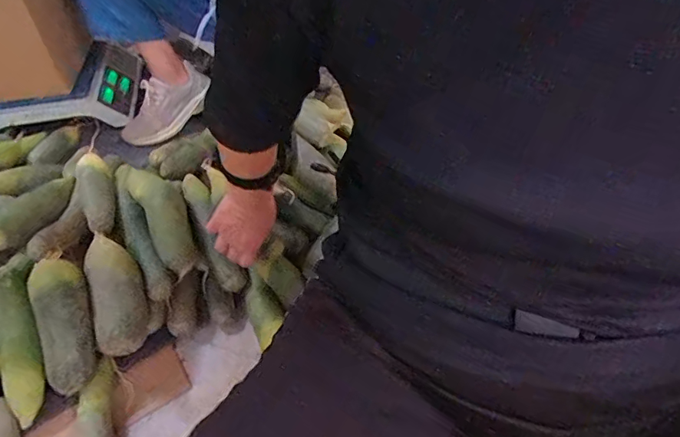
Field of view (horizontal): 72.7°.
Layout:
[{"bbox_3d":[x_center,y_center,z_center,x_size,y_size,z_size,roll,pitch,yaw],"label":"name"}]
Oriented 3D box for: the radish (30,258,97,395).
[{"bbox_3d":[-0.384,0.146,0.651,0.067,0.056,0.187,-11,86,-9],"label":"radish"}]

